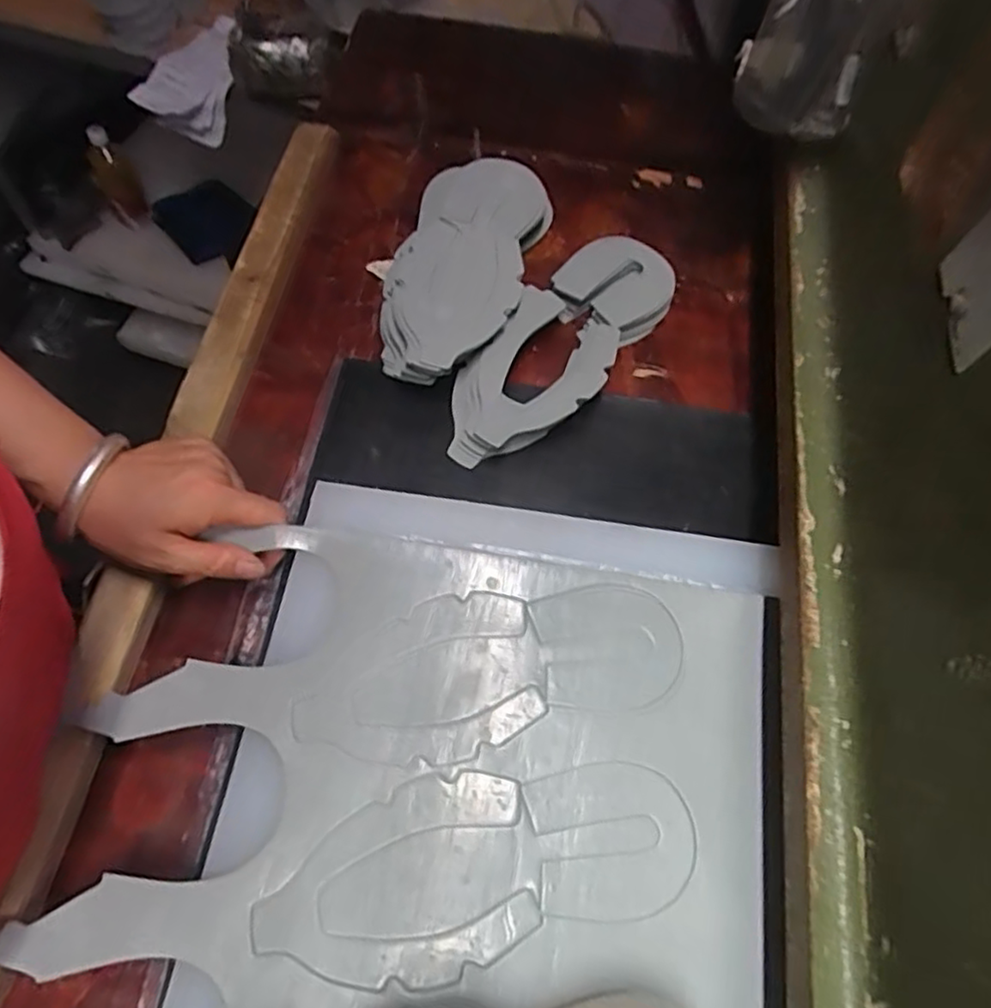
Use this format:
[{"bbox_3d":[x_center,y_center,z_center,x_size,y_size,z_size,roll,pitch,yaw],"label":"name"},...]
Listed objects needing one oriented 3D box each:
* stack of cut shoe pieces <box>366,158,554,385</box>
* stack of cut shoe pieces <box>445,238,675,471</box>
[{"bbox_3d":[-0.031,-0.178,0.501,0.111,0.039,0.211,16,65,3],"label":"stack of cut shoe pieces"},{"bbox_3d":[0.047,-0.114,0.493,0.086,0.031,0.230,34,67,11],"label":"stack of cut shoe pieces"}]

